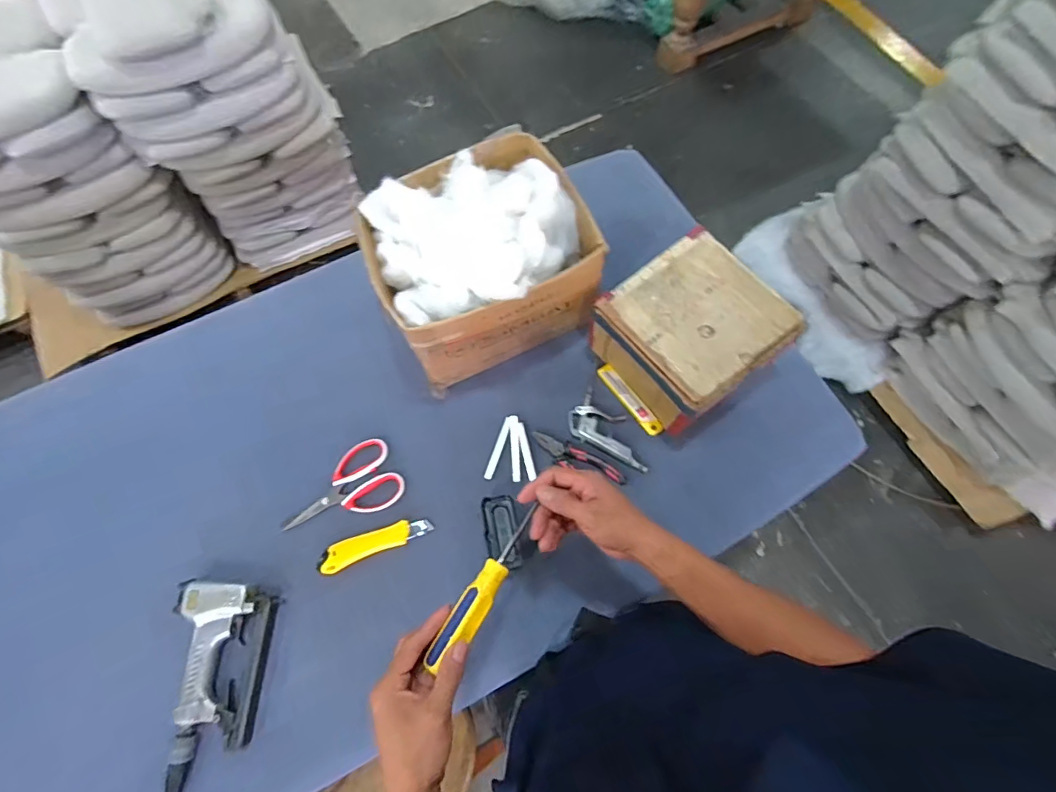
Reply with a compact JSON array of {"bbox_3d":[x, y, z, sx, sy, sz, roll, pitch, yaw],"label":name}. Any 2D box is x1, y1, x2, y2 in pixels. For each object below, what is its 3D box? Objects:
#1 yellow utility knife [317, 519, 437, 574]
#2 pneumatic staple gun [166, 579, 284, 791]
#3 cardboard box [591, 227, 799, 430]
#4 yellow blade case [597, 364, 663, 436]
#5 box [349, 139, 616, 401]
[{"bbox_3d":[-0.228,0.217,0.700,0.165,0.013,0.038,-23,69,-6],"label":"yellow utility knife"},{"bbox_3d":[-0.414,0.380,0.630,0.123,0.044,0.260,-6,68,1],"label":"pneumatic staple gun"},{"bbox_3d":[0.245,-0.094,0.723,0.228,0.132,0.215,-36,71,-11],"label":"cardboard box"},{"bbox_3d":[0.164,0.004,0.757,0.026,0.009,0.138,-33,70,-10],"label":"yellow blade case"},{"bbox_3d":[-0.072,-0.211,0.722,0.298,0.210,0.266,-21,69,-5],"label":"box"}]

